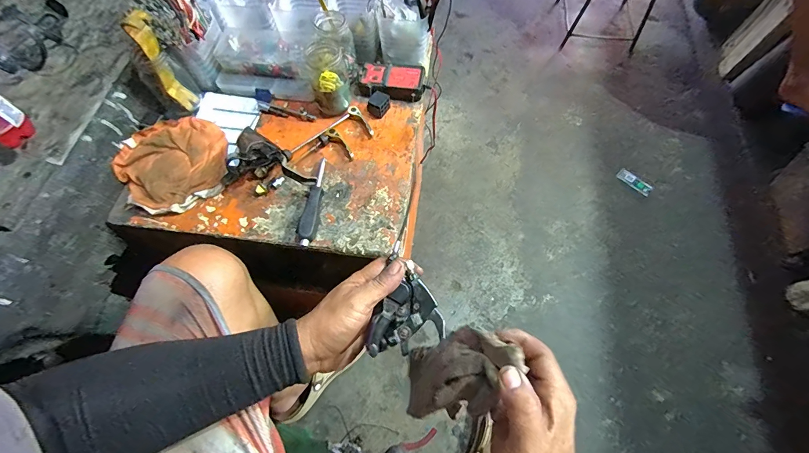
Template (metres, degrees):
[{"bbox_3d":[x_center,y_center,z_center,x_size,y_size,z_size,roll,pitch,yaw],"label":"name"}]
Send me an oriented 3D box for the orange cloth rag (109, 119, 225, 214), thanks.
[{"bbox_3d":[-0.361,-0.098,0.572,0.156,0.024,0.158,-18,67,-6],"label":"orange cloth rag"}]

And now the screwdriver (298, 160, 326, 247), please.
[{"bbox_3d":[-0.135,-0.039,0.541,0.024,0.027,0.144,0,67,1],"label":"screwdriver"}]

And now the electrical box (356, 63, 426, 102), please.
[{"bbox_3d":[-0.024,-0.248,0.631,0.115,0.024,0.064,2,67,3],"label":"electrical box"}]

